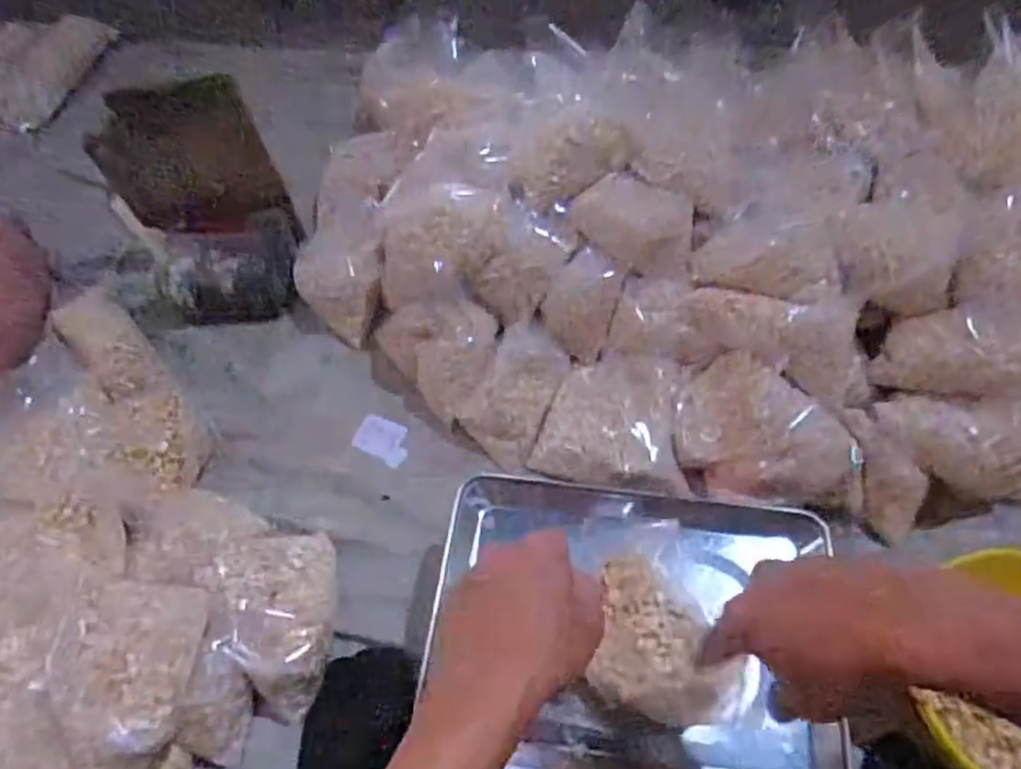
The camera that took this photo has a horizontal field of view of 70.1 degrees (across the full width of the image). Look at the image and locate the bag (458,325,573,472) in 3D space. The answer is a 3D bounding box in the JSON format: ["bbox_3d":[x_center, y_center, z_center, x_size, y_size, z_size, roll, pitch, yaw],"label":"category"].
[{"bbox_3d":[0.005,0.010,0.798,0.080,0.048,0.146,28,88,-2],"label":"bag"}]

